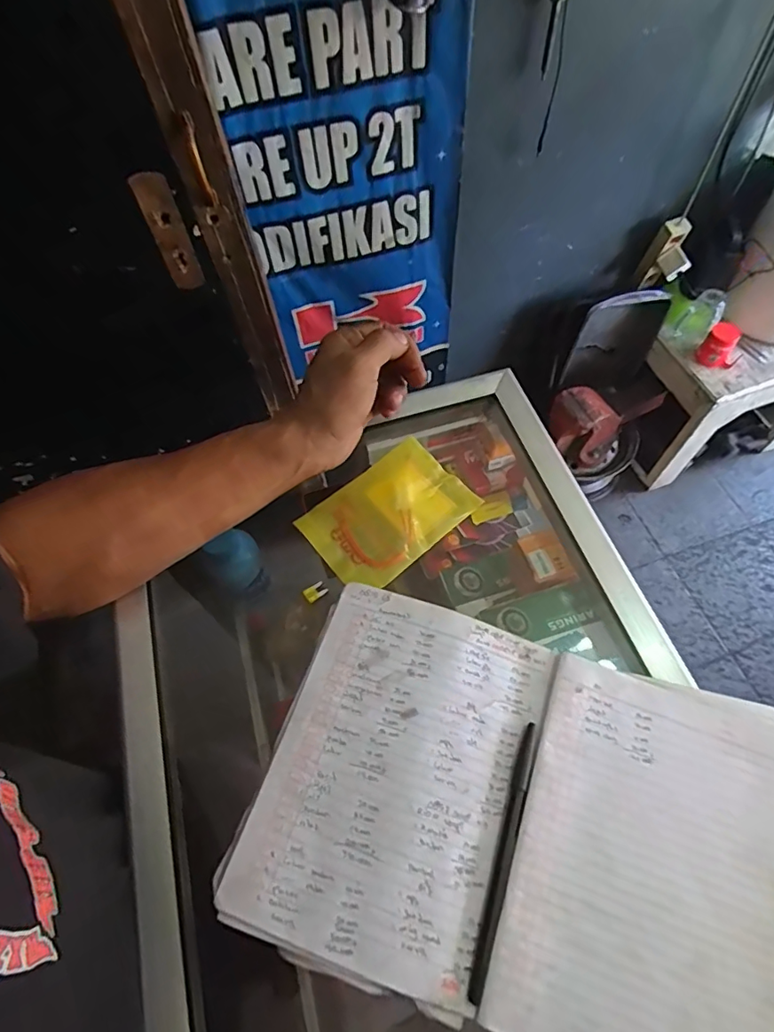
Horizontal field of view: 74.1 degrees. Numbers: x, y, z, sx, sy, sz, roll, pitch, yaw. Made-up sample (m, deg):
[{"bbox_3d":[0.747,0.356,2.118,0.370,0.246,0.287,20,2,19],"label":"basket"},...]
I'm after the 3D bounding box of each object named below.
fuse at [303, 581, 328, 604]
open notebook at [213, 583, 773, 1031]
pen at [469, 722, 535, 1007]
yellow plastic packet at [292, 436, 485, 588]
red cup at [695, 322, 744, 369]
[{"bbox_3d":[-0.056,0.059,0.400,0.017,0.006,0.012,-32,64,-13],"label":"fuse"},{"bbox_3d":[0.083,0.181,0.315,0.318,0.029,0.212,15,63,12],"label":"open notebook"},{"bbox_3d":[0.071,0.200,0.309,0.010,0.005,0.145,16,64,12],"label":"pen"},{"bbox_3d":[0.001,-0.002,0.429,0.129,0.012,0.092,-38,66,-16],"label":"yellow plastic packet"},{"bbox_3d":[0.838,-0.424,1.275,0.094,0.111,0.087,-2,61,3],"label":"red cup"}]

